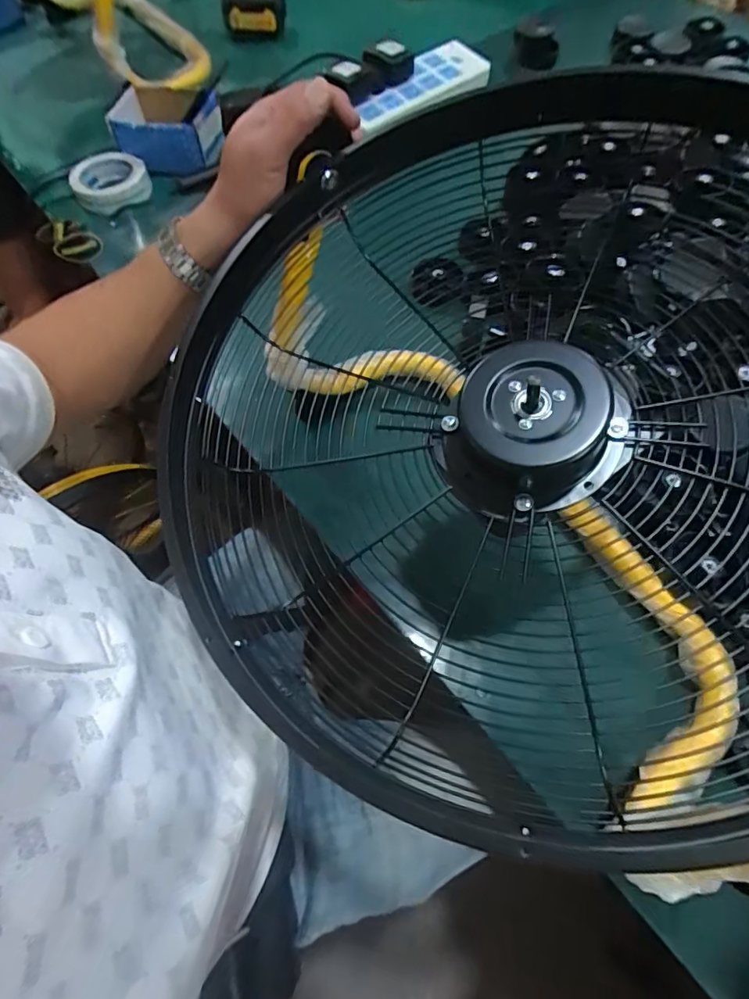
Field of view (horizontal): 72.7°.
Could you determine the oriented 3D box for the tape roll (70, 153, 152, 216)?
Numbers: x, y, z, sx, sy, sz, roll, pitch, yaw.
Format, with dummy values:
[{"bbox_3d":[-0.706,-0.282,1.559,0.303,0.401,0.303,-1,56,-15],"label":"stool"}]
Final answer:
[{"bbox_3d":[-0.401,-0.482,0.777,0.111,0.033,0.111,-1,63,2],"label":"tape roll"}]

